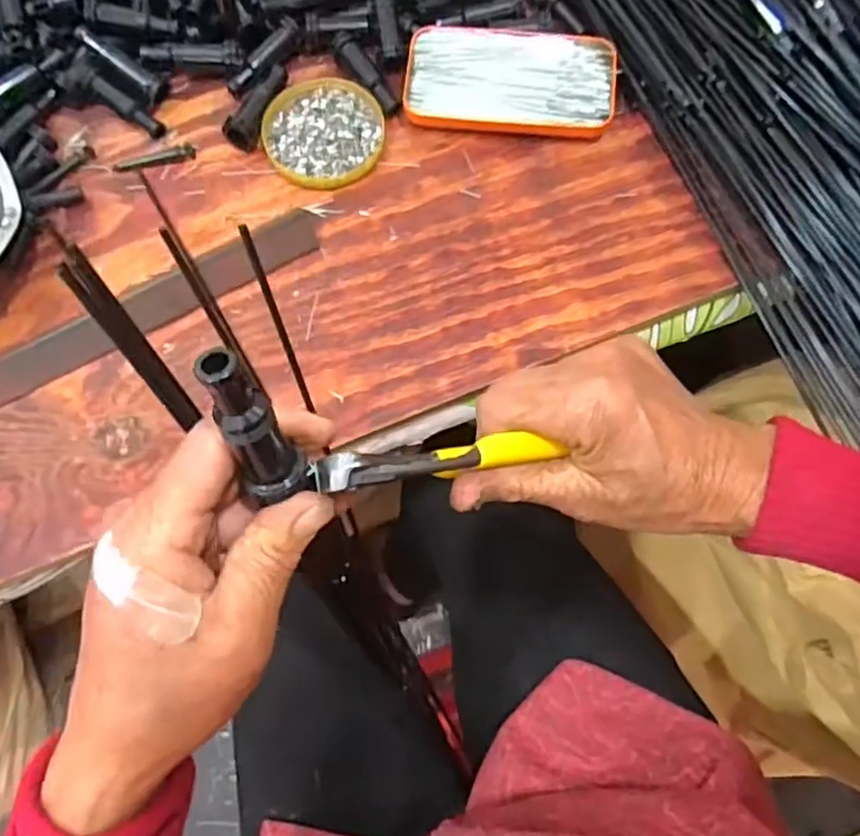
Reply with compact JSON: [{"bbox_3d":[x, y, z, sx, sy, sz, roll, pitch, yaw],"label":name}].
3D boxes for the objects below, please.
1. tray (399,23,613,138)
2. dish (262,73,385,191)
[{"bbox_3d":[0.056,-0.236,0.481,0.142,0.022,0.071,6,73,3],"label":"tray"},{"bbox_3d":[-0.075,-0.204,0.486,0.083,0.008,0.089,0,73,1],"label":"dish"}]

